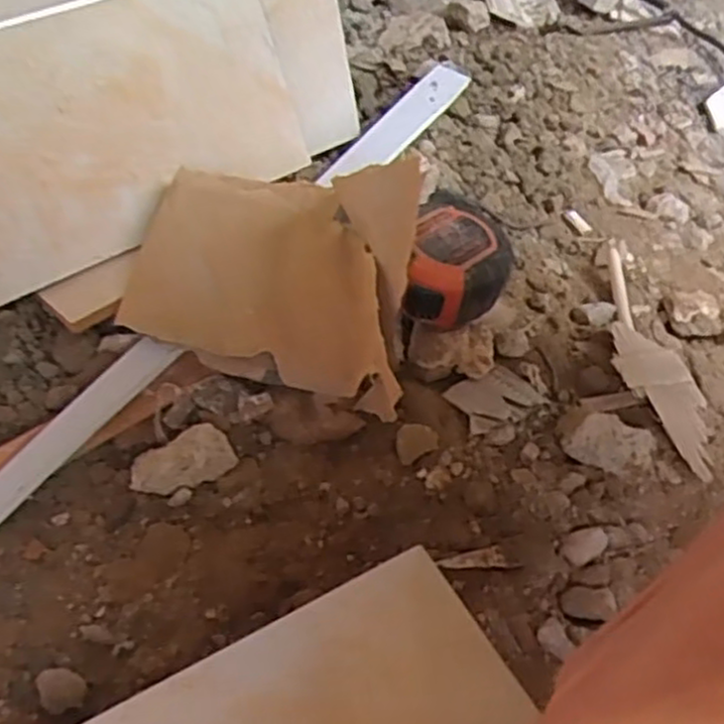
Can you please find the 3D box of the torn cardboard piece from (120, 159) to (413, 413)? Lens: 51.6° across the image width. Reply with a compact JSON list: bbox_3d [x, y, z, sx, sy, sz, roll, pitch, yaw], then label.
[{"bbox_3d":[-0.049,-0.059,0.440,0.179,0.131,0.121,20,51,13],"label":"torn cardboard piece"}]

